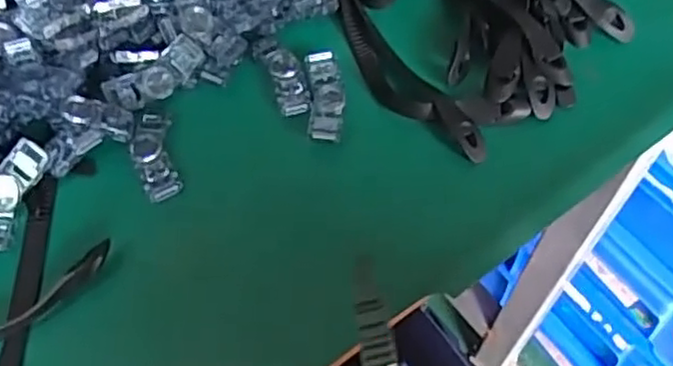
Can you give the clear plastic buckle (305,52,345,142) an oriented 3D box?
[{"bbox_3d":[-0.006,-0.050,0.393,0.021,0.007,0.061,-4,59,-1],"label":"clear plastic buckle"}]

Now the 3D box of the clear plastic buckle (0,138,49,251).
[{"bbox_3d":[-0.172,0.007,0.362,0.022,0.008,0.059,13,72,9],"label":"clear plastic buckle"}]

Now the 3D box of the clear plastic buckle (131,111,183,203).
[{"bbox_3d":[-0.101,-0.016,0.383,0.022,0.010,0.055,-13,59,-6],"label":"clear plastic buckle"}]

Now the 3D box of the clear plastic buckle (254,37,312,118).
[{"bbox_3d":[-0.031,-0.064,0.407,0.021,0.008,0.056,-19,60,-10],"label":"clear plastic buckle"}]

